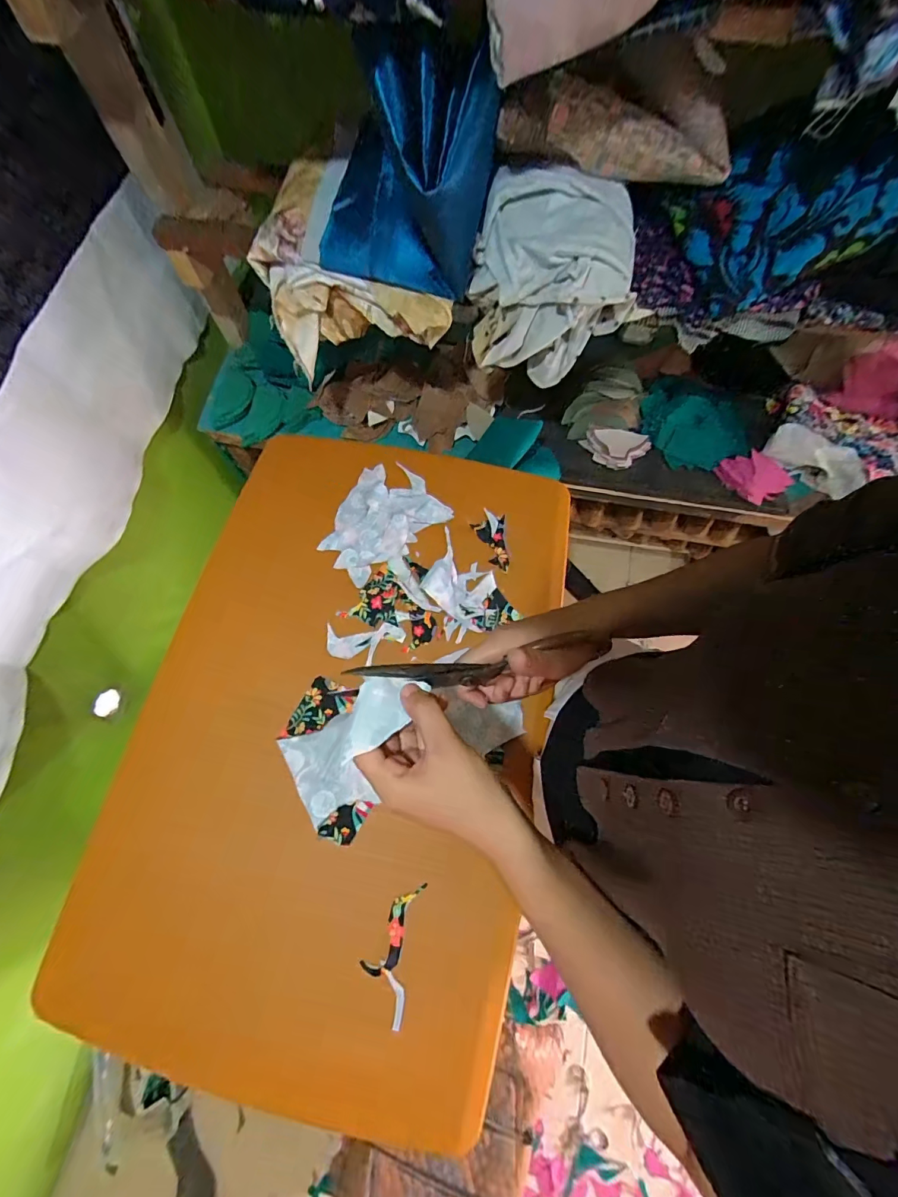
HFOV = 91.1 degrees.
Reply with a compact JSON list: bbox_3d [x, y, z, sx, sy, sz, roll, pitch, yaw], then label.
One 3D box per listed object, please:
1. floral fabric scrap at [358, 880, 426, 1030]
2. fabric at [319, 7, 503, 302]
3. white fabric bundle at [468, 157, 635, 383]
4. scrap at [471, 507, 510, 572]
[{"bbox_3d":[-0.060,0.358,0.451,0.049,0.009,0.119,11,71,3],"label":"floral fabric scrap"},{"bbox_3d":[-0.048,-0.462,0.469,0.167,0.185,0.145,17,71,5],"label":"fabric"},{"bbox_3d":[0.123,-0.385,0.537,0.185,0.161,0.128,7,71,2],"label":"white fabric bundle"},{"bbox_3d":[0.058,-0.081,0.613,0.043,0.013,0.093,-4,71,-2],"label":"scrap"}]

